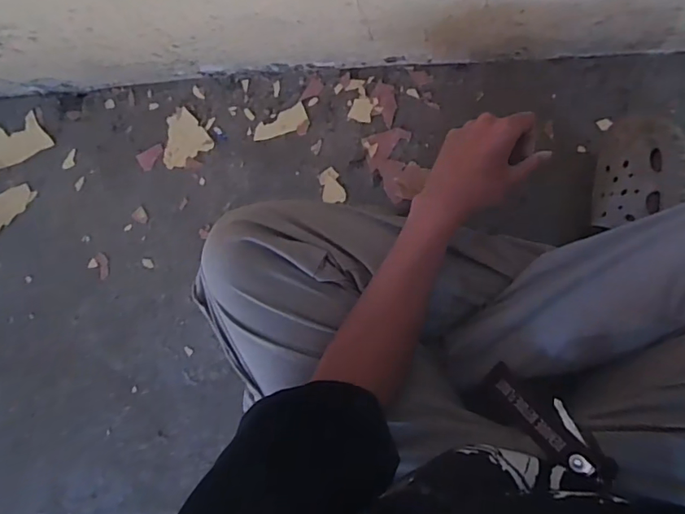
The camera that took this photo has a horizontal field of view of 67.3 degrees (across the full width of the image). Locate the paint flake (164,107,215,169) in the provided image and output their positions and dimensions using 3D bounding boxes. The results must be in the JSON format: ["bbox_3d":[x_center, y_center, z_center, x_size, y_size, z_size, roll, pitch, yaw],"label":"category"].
[{"bbox_3d":[-0.250,-0.184,0.797,0.080,0.008,0.078,-31,84,6],"label":"paint flake"}]

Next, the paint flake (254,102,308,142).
[{"bbox_3d":[-0.092,-0.196,0.766,0.085,0.005,0.034,-24,85,7],"label":"paint flake"}]

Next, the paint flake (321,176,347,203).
[{"bbox_3d":[-0.010,-0.095,0.748,0.034,0.004,0.037,13,87,3],"label":"paint flake"}]

